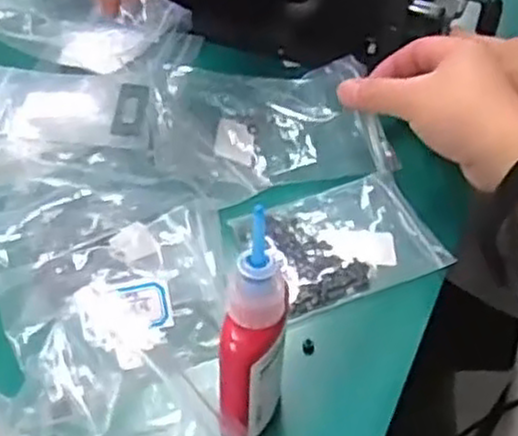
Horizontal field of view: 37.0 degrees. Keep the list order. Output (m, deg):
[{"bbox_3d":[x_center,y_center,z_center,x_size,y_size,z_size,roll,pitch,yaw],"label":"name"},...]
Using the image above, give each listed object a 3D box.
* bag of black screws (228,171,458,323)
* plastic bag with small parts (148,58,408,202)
[{"bbox_3d":[0.056,0.015,0.521,0.121,0.013,0.089,-16,48,-18],"label":"bag of black screws"},{"bbox_3d":[0.008,-0.073,0.581,0.166,0.020,0.124,-7,46,-10],"label":"plastic bag with small parts"}]

